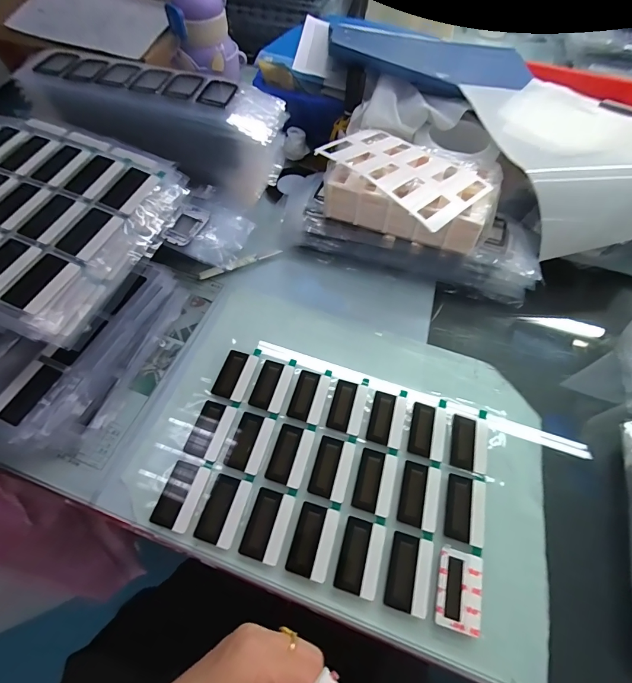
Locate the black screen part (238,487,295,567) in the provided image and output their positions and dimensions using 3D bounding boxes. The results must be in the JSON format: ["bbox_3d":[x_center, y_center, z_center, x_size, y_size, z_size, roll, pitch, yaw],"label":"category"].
[{"bbox_3d":[-0.042,0.158,0.302,0.033,0.004,0.053,15,61,7],"label":"black screen part"}]

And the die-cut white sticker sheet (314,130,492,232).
[{"bbox_3d":[0.100,-0.196,0.396,0.116,0.012,0.174,-35,65,-26],"label":"die-cut white sticker sheet"}]

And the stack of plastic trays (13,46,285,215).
[{"bbox_3d":[-0.197,-0.263,0.441,0.309,0.106,0.102,17,62,8],"label":"stack of plastic trays"}]

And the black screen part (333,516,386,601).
[{"bbox_3d":[0.037,0.179,0.291,0.033,0.006,0.053,15,61,7],"label":"black screen part"}]

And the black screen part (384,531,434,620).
[{"bbox_3d":[0.077,0.190,0.287,0.033,0.004,0.054,15,61,7],"label":"black screen part"}]

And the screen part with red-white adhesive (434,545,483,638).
[{"bbox_3d":[0.116,0.199,0.282,0.034,0.006,0.054,15,61,7],"label":"screen part with red-white adhesive"}]

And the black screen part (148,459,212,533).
[{"bbox_3d":[-0.120,0.137,0.312,0.034,0.005,0.054,16,61,7],"label":"black screen part"}]

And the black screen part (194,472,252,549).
[{"bbox_3d":[-0.080,0.147,0.307,0.033,0.004,0.053,15,61,7],"label":"black screen part"}]

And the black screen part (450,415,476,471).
[{"bbox_3d":[0.144,0.098,0.343,0.022,0.004,0.051,15,61,7],"label":"black screen part"}]

